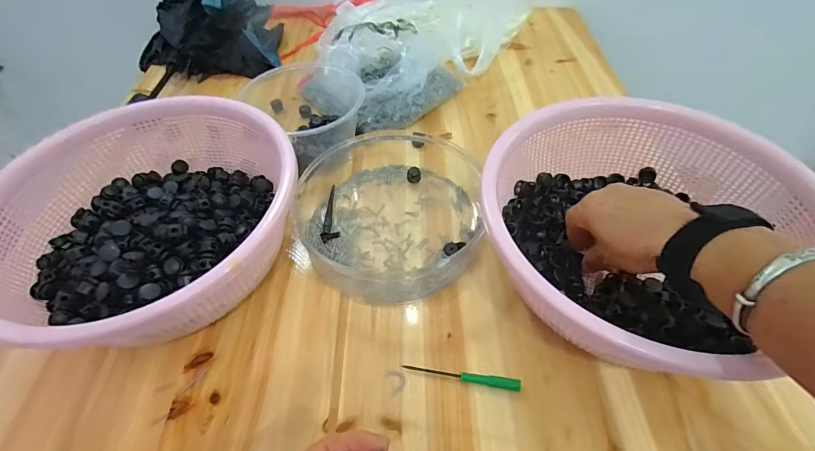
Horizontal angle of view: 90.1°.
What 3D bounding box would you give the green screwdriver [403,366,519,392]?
[{"bbox_3d":[0.045,0.127,0.342,0.096,0.009,0.008,6,51,8],"label":"green screwdriver"}]

